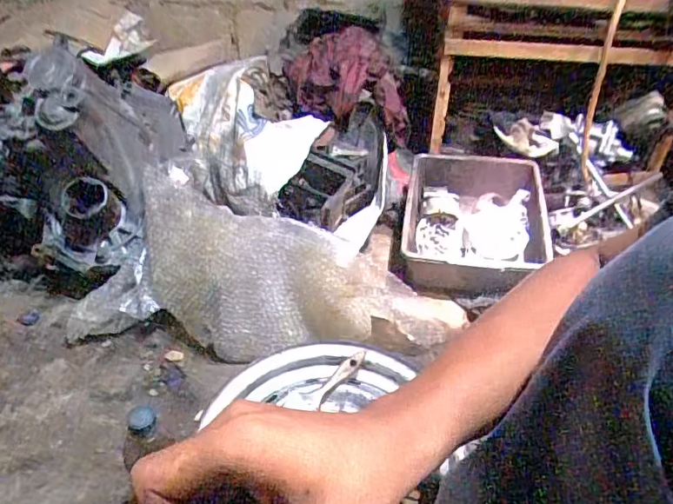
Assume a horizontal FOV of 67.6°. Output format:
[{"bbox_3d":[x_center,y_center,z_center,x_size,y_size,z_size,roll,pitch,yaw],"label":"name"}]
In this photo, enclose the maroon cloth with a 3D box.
[{"bbox_3d":[0.030,-0.424,1.284,0.318,0.226,0.229,6,37,7],"label":"maroon cloth"}]

